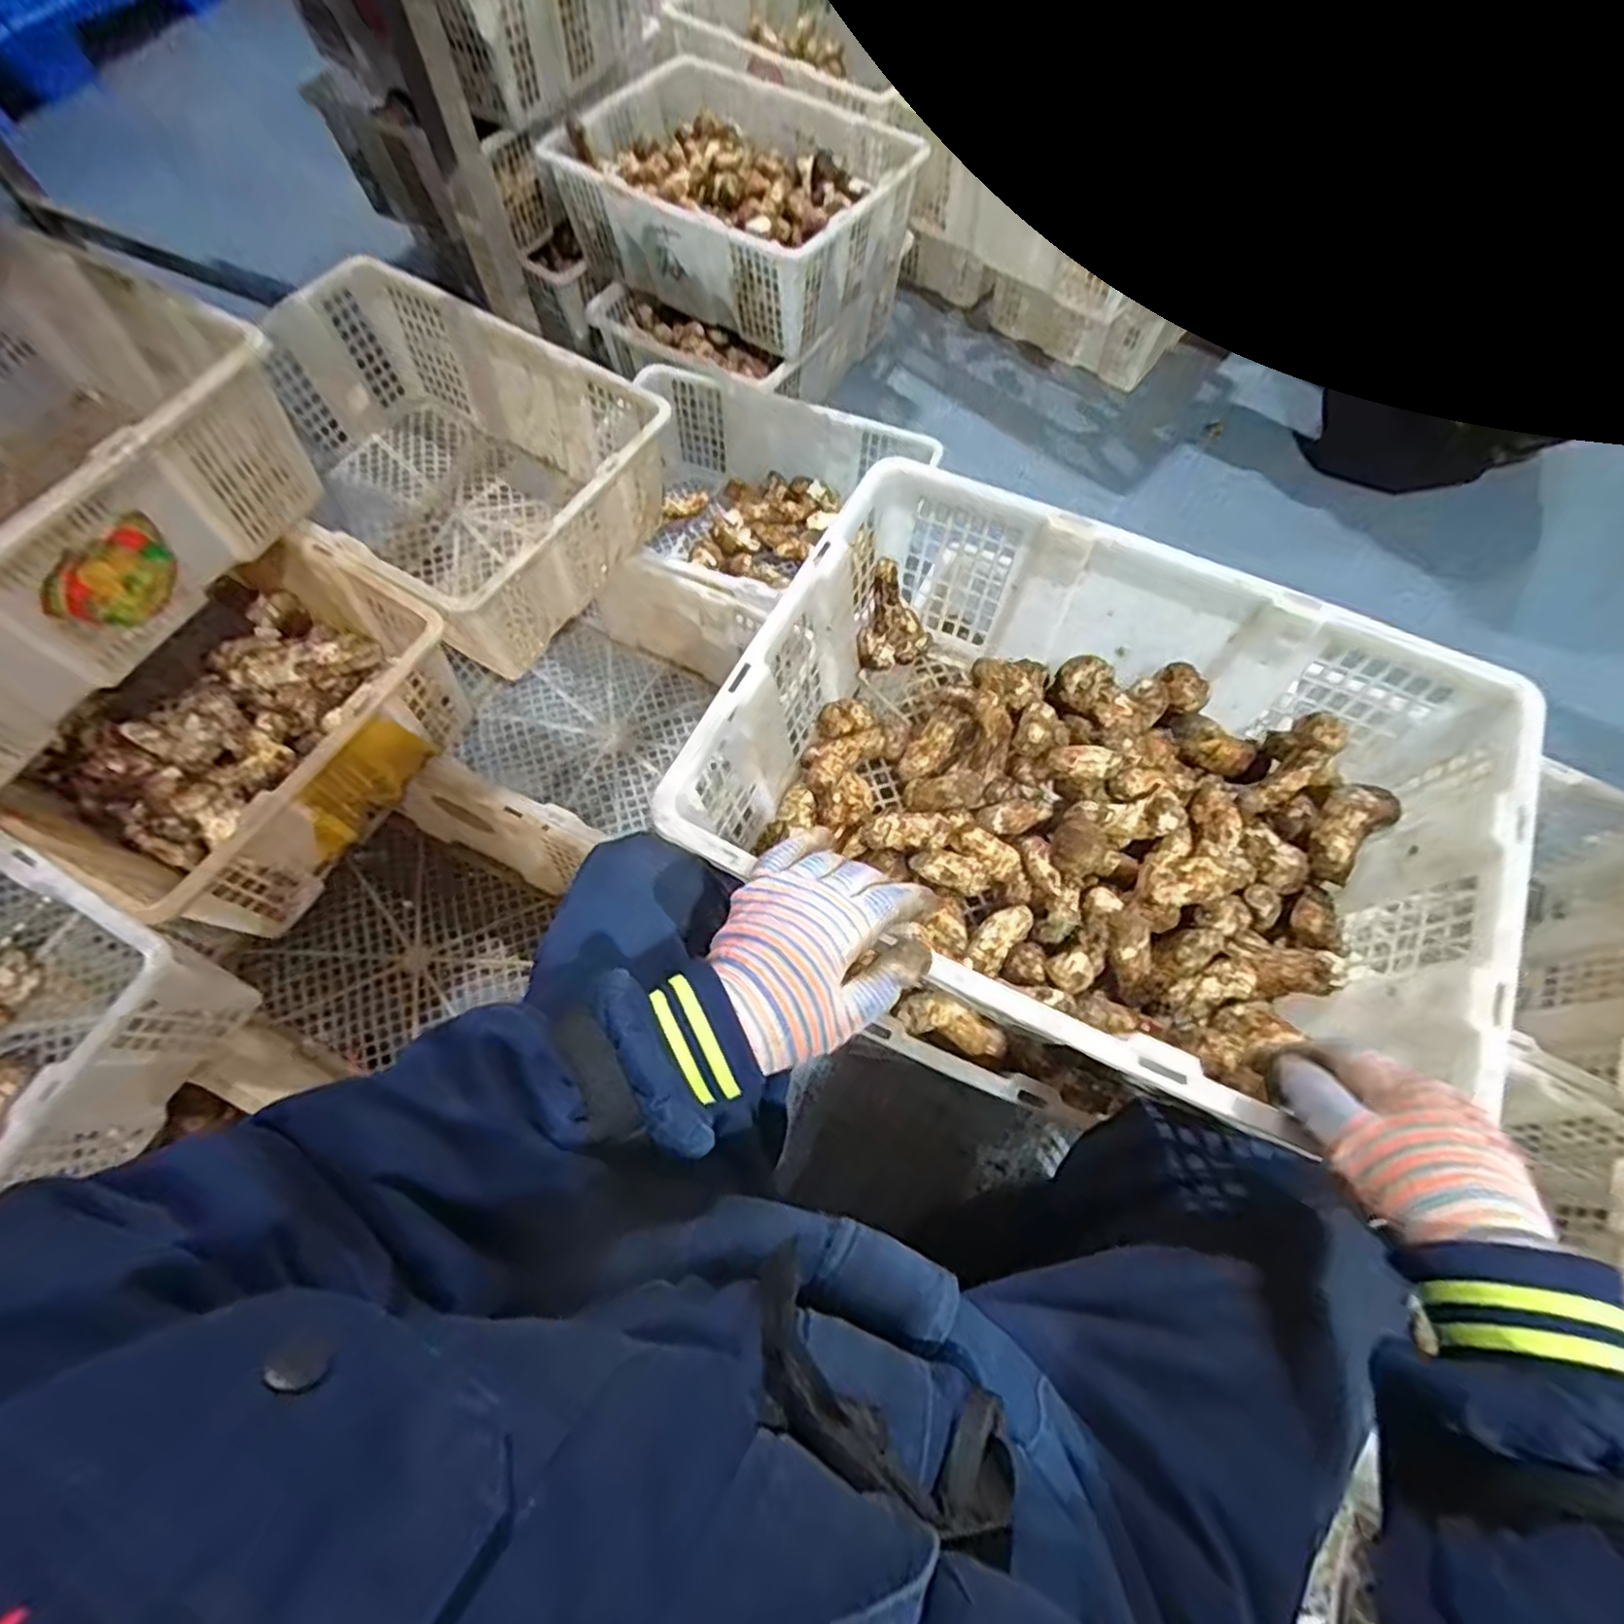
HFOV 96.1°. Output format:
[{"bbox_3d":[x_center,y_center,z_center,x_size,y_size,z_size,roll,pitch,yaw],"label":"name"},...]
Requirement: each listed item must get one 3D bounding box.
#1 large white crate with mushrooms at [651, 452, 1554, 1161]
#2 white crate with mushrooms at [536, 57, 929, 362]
[{"bbox_3d":[0.185,-0.014,0.518,0.459,0.154,0.324,24,68,10],"label":"large white crate with mushrooms"},{"bbox_3d":[-0.099,-0.897,1.082,0.445,0.154,0.338,28,69,11],"label":"white crate with mushrooms"}]

